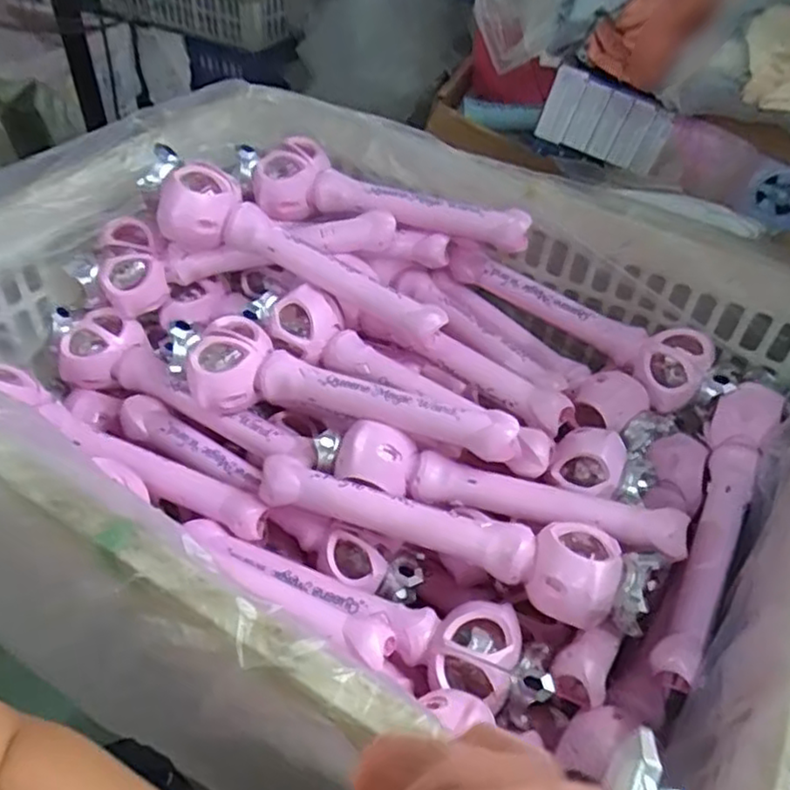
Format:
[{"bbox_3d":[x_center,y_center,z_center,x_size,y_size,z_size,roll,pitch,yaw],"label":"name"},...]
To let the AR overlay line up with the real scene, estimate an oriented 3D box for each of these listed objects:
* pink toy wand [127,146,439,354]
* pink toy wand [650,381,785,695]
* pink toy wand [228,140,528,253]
[{"bbox_3d":[-0.115,-0.143,0.746,0.353,0.073,0.072,28,47,-6],"label":"pink toy wand"},{"bbox_3d":[0.313,0.123,0.669,0.056,0.069,0.324,22,62,16],"label":"pink toy wand"},{"bbox_3d":[-0.018,-0.238,0.828,0.360,0.057,0.074,11,46,6],"label":"pink toy wand"}]

